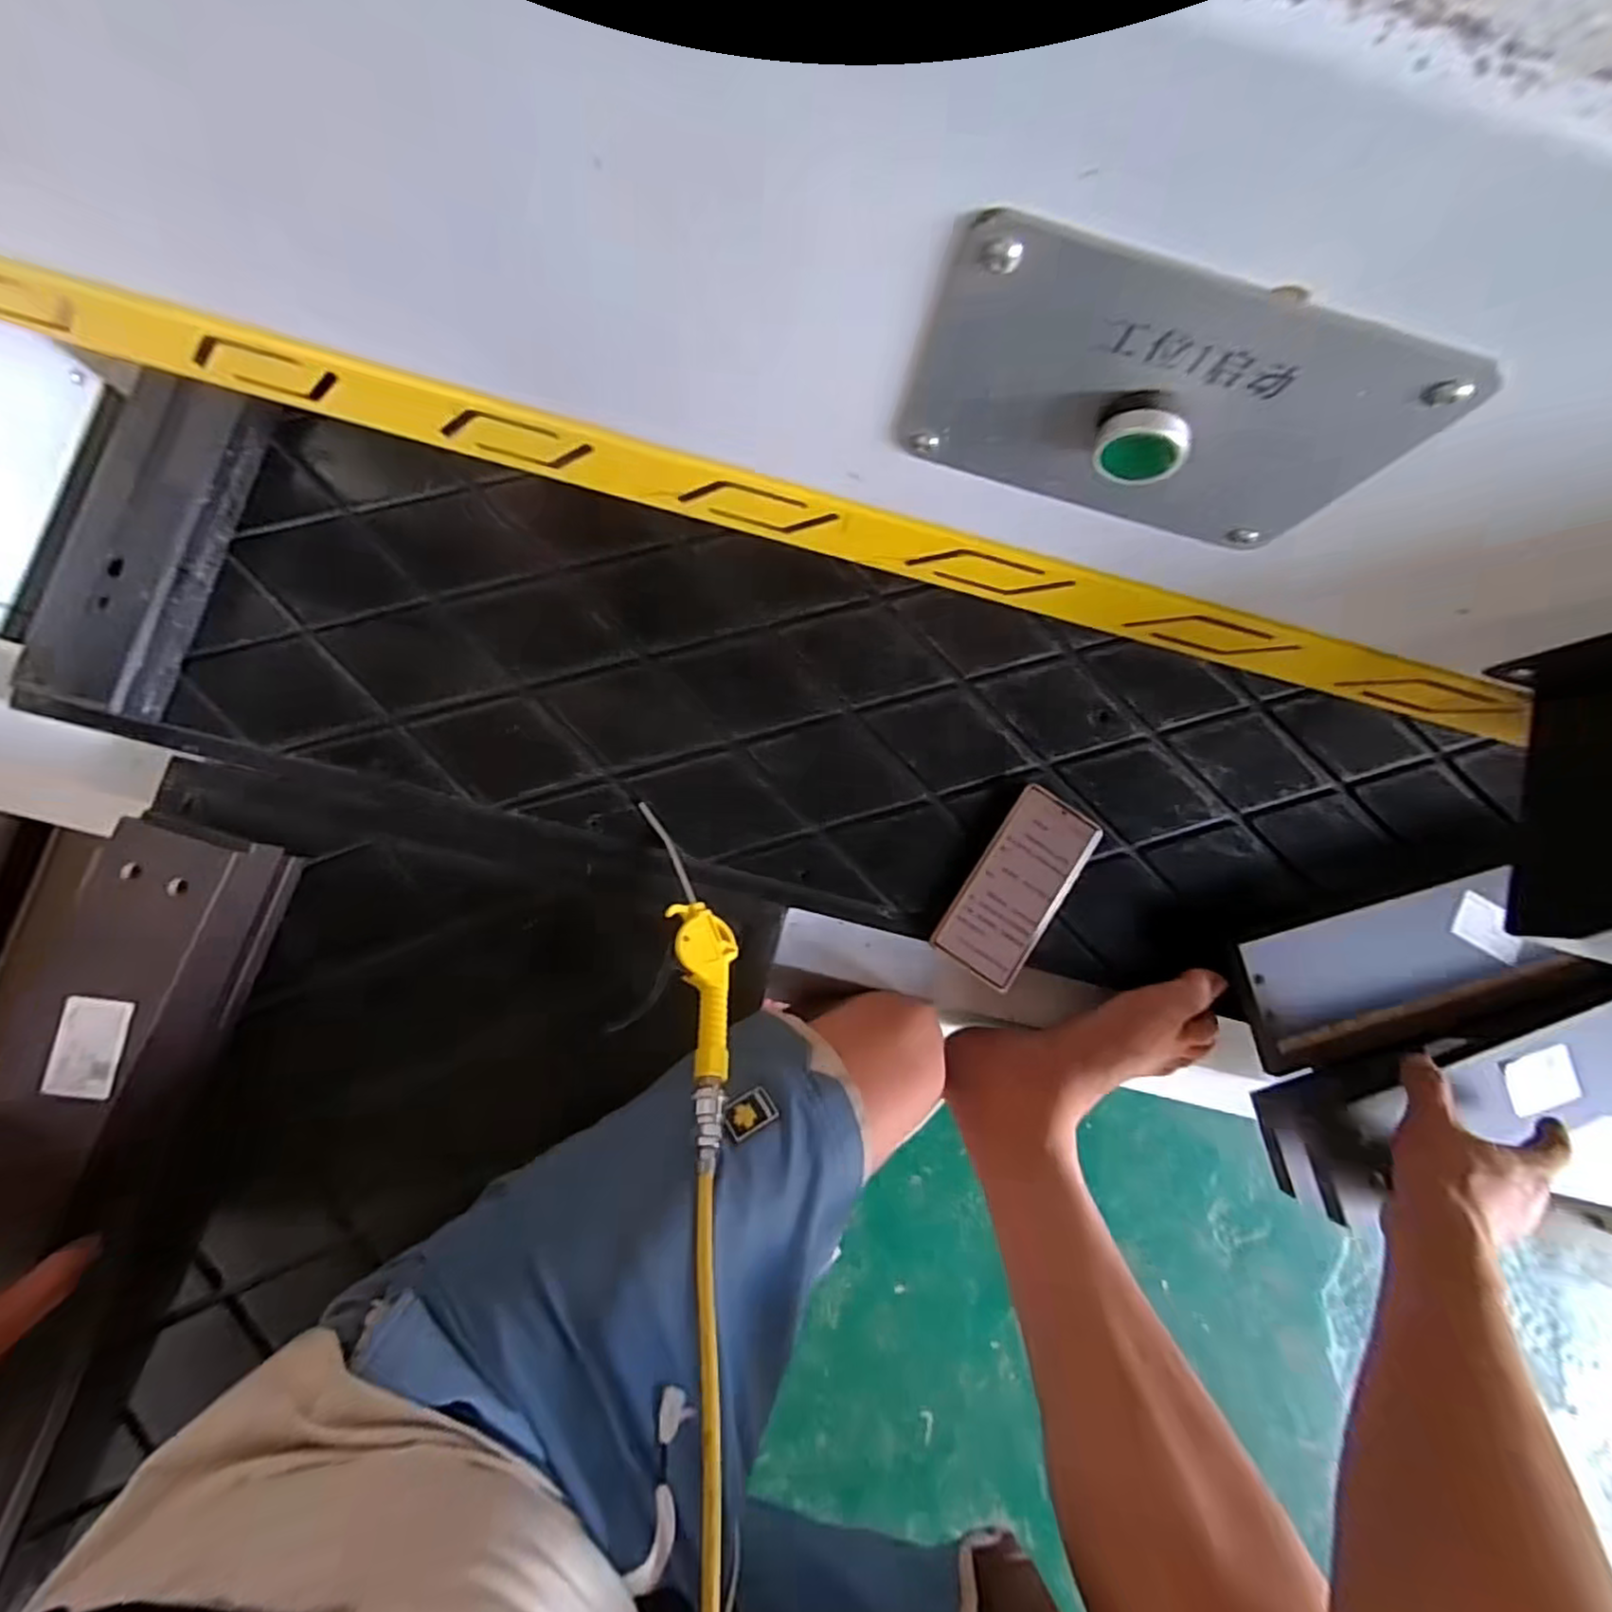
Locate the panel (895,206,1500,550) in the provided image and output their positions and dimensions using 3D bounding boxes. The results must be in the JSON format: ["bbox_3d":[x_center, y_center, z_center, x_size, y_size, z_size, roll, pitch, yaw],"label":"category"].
[{"bbox_3d":[0.110,-0.124,0.225,0.152,0.093,0.015,17,84,-3],"label":"panel"}]

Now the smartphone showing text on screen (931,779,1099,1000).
[{"bbox_3d":[0.179,0.067,0.577,0.085,0.009,0.163,31,81,0],"label":"smartphone showing text on screen"}]

